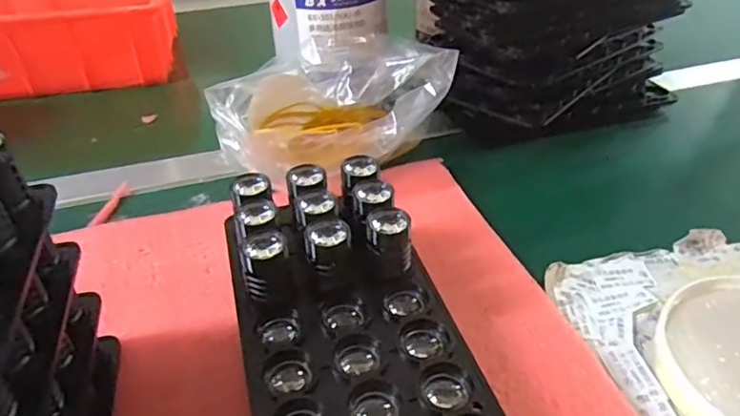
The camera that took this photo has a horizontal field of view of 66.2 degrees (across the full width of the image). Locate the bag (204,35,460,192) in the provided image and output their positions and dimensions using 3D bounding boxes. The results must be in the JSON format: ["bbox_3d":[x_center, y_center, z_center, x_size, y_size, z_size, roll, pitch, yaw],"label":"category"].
[{"bbox_3d":[-0.025,-0.069,0.433,0.177,0.080,0.099,-10,38,-12],"label":"bag"}]

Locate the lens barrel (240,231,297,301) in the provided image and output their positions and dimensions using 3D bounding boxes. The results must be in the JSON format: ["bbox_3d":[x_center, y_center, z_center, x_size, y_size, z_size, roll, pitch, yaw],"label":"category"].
[{"bbox_3d":[-0.051,0.029,0.285,0.021,0.034,0.022,-14,39,-17],"label":"lens barrel"}]

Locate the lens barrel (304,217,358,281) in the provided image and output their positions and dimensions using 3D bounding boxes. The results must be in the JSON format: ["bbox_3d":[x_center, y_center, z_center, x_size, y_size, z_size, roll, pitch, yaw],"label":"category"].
[{"bbox_3d":[-0.020,0.024,0.290,0.024,0.033,0.024,-2,37,-1],"label":"lens barrel"}]

